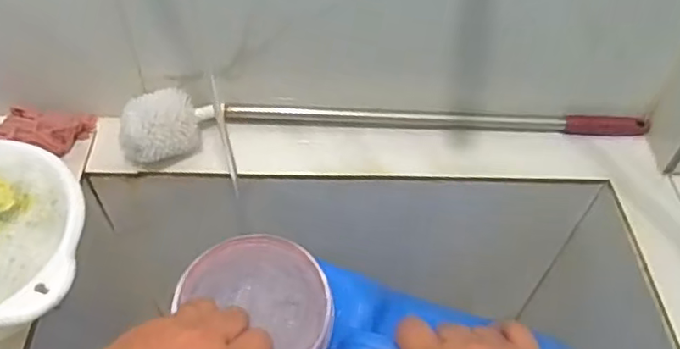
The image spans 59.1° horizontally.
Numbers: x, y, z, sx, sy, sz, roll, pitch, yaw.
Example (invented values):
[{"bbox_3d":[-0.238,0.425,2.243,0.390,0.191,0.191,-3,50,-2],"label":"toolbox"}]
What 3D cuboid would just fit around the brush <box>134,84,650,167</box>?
[{"bbox_3d":[0.061,-0.072,0.681,0.603,0.066,0.082,-4,50,-7],"label":"brush"}]

